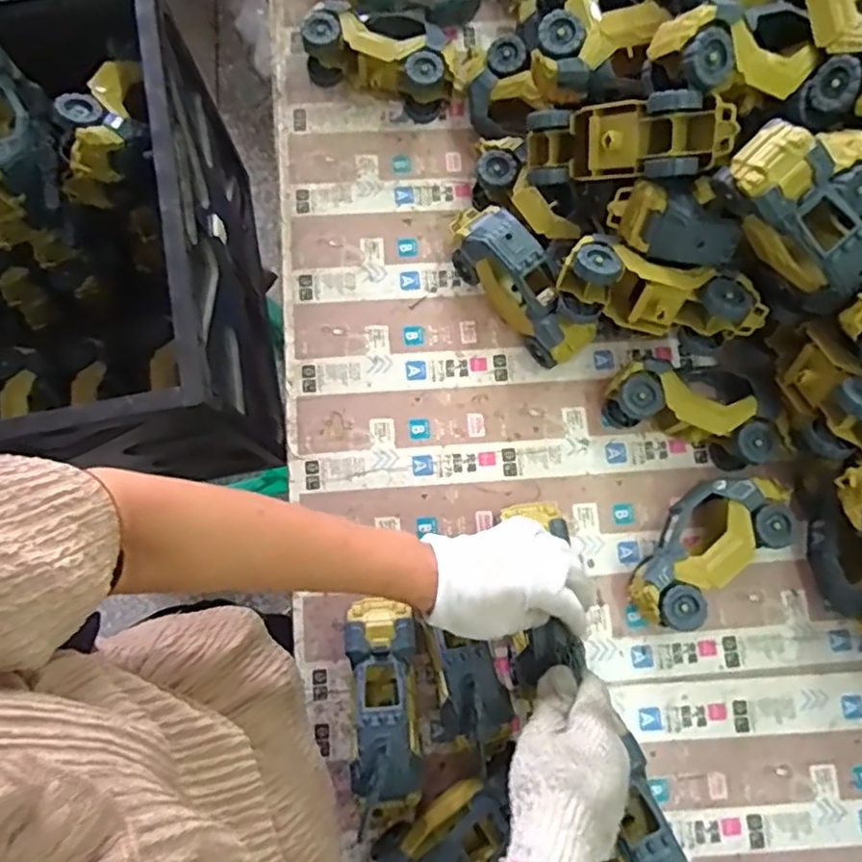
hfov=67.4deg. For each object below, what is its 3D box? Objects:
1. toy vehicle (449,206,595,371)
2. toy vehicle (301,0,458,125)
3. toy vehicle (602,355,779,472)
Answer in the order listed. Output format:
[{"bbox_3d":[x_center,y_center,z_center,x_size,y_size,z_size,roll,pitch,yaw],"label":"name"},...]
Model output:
[{"bbox_3d":[0.085,-0.137,0.607,0.057,0.075,0.164,-37,82,-7],"label":"toy vehicle"},{"bbox_3d":[-0.044,-0.390,0.666,0.157,0.058,0.074,21,80,3],"label":"toy vehicle"},{"bbox_3d":[0.246,-0.027,0.608,0.149,0.063,0.085,22,80,4],"label":"toy vehicle"}]

